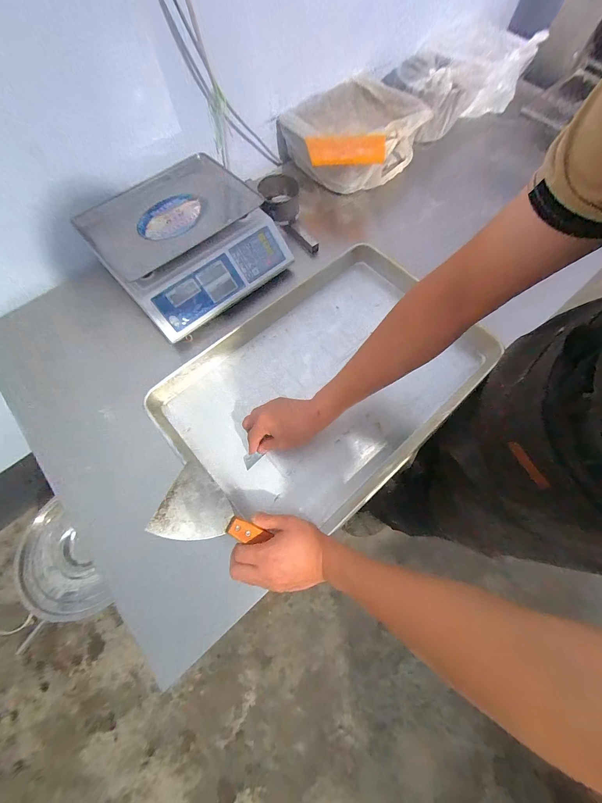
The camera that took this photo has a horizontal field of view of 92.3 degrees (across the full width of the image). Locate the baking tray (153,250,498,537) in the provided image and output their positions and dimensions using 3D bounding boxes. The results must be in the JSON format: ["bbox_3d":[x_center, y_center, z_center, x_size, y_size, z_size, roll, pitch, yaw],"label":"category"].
[{"bbox_3d":[0.054,-0.050,0.576,0.594,0.056,0.416,-39,71,-15],"label":"baking tray"}]

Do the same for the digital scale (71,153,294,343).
[{"bbox_3d":[-0.244,-0.348,0.630,0.341,0.100,0.316,-42,74,-14],"label":"digital scale"}]

